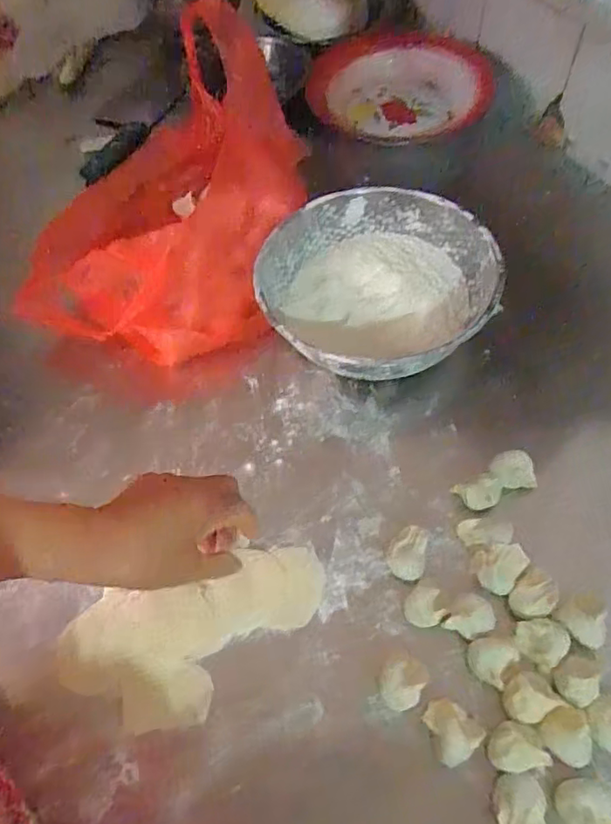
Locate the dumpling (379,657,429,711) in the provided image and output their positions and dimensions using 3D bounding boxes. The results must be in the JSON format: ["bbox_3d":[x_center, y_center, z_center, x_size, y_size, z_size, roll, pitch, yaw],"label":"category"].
[{"bbox_3d":[0.071,0.198,0.424,0.030,0.023,0.037,22,65,15],"label":"dumpling"}]

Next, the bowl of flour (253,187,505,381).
[{"bbox_3d":[0.068,-0.118,0.572,0.217,0.079,0.213,-2,62,3],"label":"bowl of flour"}]

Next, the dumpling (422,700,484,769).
[{"bbox_3d":[0.101,0.224,0.407,0.039,0.021,0.035,40,71,22],"label":"dumpling"}]

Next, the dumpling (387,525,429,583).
[{"bbox_3d":[0.083,0.115,0.474,0.029,0.018,0.041,9,63,9],"label":"dumpling"}]

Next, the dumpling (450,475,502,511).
[{"bbox_3d":[0.144,0.069,0.485,0.034,0.029,0.023,-6,62,0],"label":"dumpling"}]

